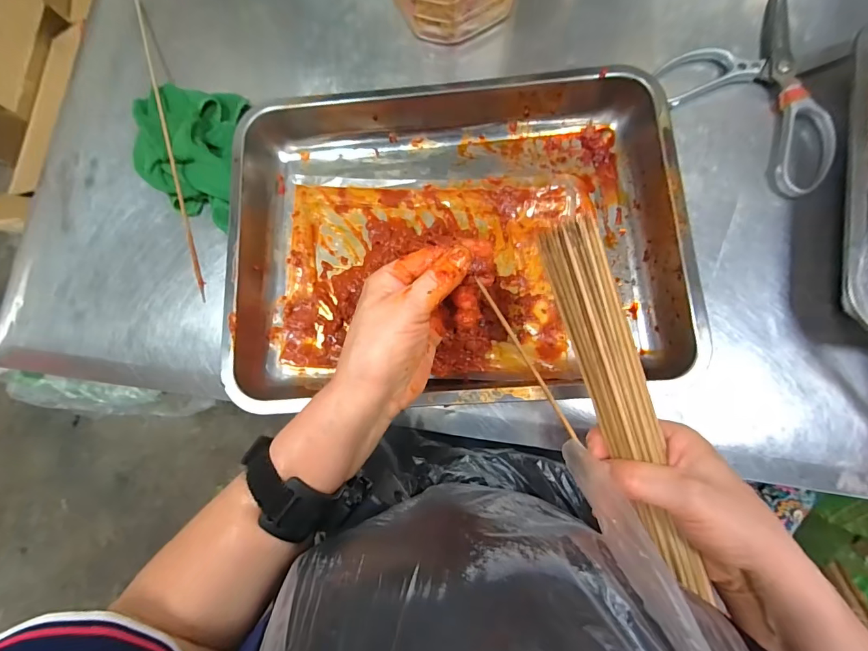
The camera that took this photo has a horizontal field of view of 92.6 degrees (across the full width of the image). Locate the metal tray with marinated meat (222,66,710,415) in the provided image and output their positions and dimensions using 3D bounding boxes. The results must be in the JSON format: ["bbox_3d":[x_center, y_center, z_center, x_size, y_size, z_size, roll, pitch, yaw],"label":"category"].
[{"bbox_3d":[0.016,-0.083,0.376,0.384,0.060,0.298,-2,82,3],"label":"metal tray with marinated meat"}]

